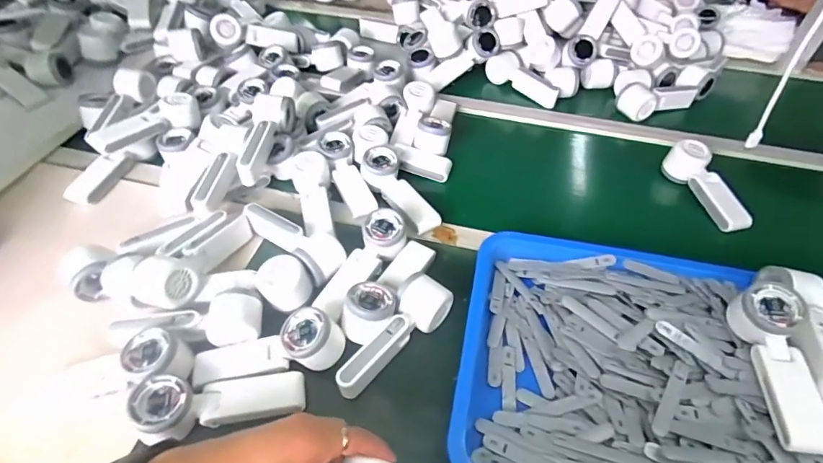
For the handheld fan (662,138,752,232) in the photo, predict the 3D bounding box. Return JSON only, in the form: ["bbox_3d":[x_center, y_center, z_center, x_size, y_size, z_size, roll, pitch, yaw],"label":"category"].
[{"bbox_3d":[0.467,-0.075,0.714,0.046,0.056,0.163,-7,48,-8],"label":"handheld fan"}]

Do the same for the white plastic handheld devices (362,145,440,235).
[{"bbox_3d":[-0.021,-0.062,0.681,0.058,0.047,0.165,-21,51,-19],"label":"white plastic handheld devices"}]

